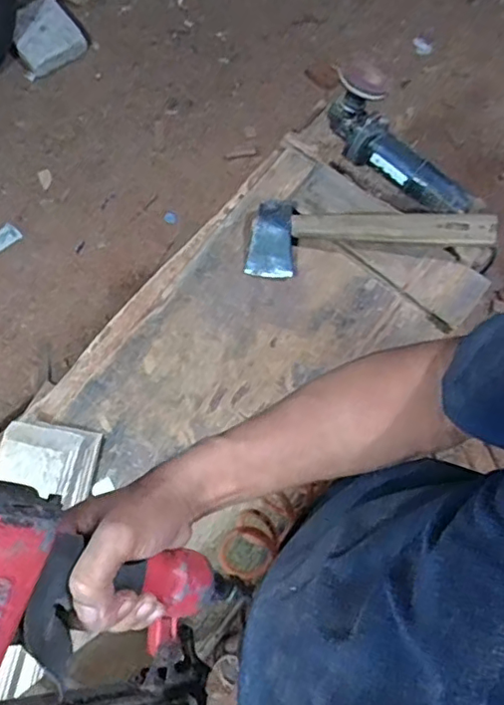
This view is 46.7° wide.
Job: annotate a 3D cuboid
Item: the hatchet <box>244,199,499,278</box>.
[{"bbox_3d":[0.167,-0.182,0.862,0.357,0.066,0.112,-3,77,0],"label":"hatchet"}]

